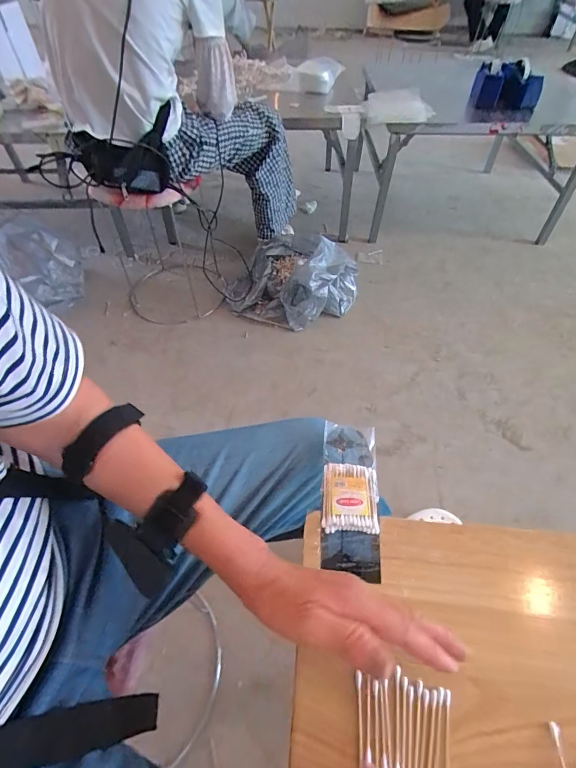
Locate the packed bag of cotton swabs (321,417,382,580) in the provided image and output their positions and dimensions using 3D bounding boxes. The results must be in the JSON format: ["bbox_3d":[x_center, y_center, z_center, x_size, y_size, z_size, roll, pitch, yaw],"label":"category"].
[{"bbox_3d":[0.070,0.119,0.436,0.061,0.012,0.168,4,51,4],"label":"packed bag of cotton swabs"}]

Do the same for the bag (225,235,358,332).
[{"bbox_3d":[0.018,-0.377,1.385,0.438,0.180,0.344,14,52,11],"label":"bag"}]

